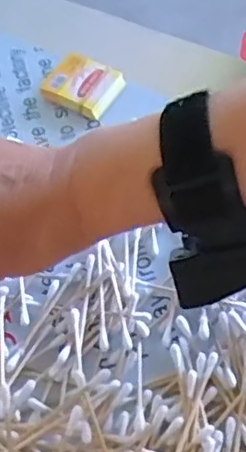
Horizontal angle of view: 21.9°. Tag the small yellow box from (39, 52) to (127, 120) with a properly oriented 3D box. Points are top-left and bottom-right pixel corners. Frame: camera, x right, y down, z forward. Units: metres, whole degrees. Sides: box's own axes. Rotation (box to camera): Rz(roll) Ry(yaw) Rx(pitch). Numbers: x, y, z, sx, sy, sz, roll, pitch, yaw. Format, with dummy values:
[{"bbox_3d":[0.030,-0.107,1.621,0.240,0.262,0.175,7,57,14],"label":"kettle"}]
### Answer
[{"bbox_3d":[-0.028,-0.097,0.443,0.048,0.015,0.040,25,61,17],"label":"small yellow box"}]

